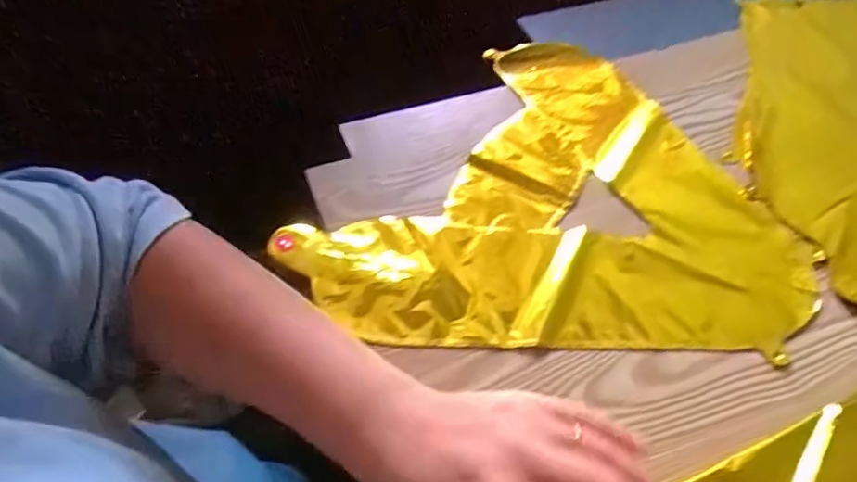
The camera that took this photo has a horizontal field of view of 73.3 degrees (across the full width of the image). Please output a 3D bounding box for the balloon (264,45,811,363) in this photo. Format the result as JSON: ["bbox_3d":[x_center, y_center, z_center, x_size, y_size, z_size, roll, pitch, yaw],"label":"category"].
[{"bbox_3d":[0.124,-0.016,0.460,0.325,0.011,0.363,33,59,19],"label":"balloon"}]

